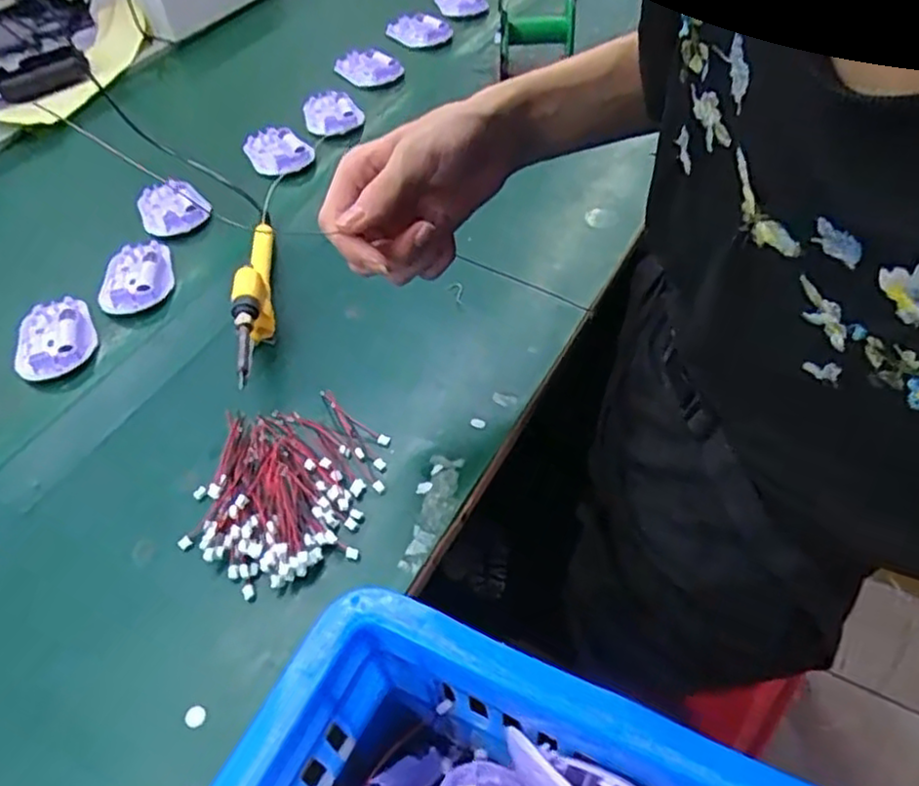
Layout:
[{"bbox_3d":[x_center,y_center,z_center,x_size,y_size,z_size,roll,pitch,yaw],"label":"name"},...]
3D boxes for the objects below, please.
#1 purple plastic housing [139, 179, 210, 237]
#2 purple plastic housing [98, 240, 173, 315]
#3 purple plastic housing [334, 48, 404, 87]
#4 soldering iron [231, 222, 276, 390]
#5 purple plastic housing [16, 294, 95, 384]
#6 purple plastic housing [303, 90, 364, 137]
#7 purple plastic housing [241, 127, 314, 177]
[{"bbox_3d":[-0.285,-0.183,0.681,0.058,0.017,0.084,-34,55,-23],"label":"purple plastic housing"},{"bbox_3d":[-0.288,-0.103,0.620,0.060,0.018,0.088,-14,50,-8],"label":"purple plastic housing"},{"bbox_3d":[-0.113,-0.393,0.833,0.084,0.024,0.047,35,59,29],"label":"purple plastic housing"},{"bbox_3d":[-0.157,-0.072,0.541,0.022,0.058,0.200,-10,49,-5],"label":"soldering iron"},{"bbox_3d":[-0.336,-0.048,0.578,0.060,0.018,0.089,-17,50,-11],"label":"purple plastic housing"},{"bbox_3d":[-0.142,-0.312,0.781,0.053,0.026,0.089,-25,52,-17],"label":"purple plastic housing"},{"bbox_3d":[-0.195,-0.257,0.733,0.053,0.025,0.083,-36,56,-25],"label":"purple plastic housing"}]

